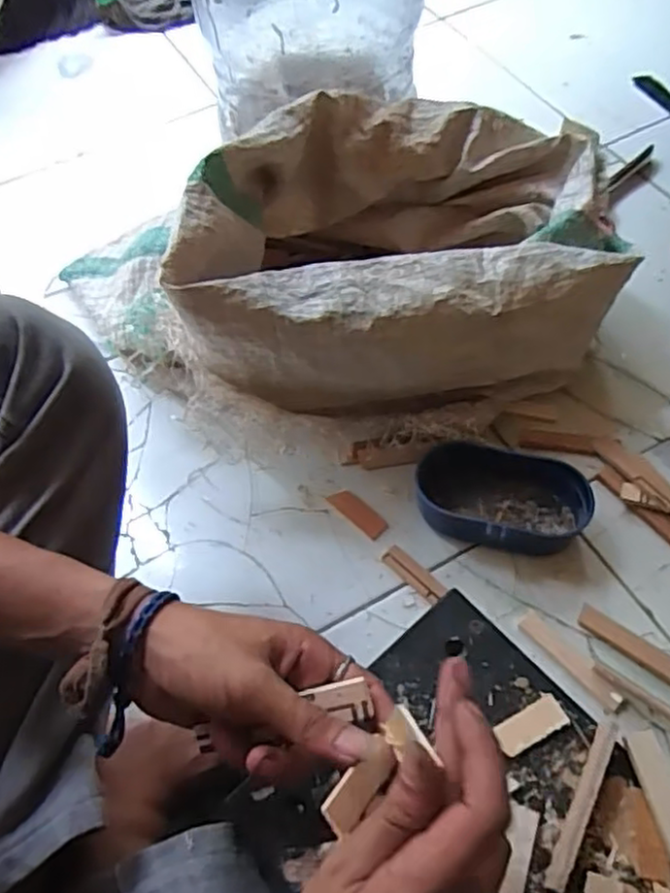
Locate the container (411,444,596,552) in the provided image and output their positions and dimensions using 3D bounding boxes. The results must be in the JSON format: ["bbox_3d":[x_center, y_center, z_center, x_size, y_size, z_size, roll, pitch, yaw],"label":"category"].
[{"bbox_3d":[0.156,0.050,0.643,0.156,0.040,0.092,8,59,10],"label":"container"}]

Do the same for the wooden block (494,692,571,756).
[{"bbox_3d":[0.122,0.173,0.428,0.045,0.004,0.021,-26,60,-11],"label":"wooden block"}]

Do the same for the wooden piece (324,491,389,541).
[{"bbox_3d":[0.023,0.064,0.669,0.064,0.004,0.023,39,69,24],"label":"wooden piece"}]

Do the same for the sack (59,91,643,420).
[{"bbox_3d":[-0.007,-0.196,0.692,0.531,0.233,0.331,-15,58,-4],"label":"sack"}]

